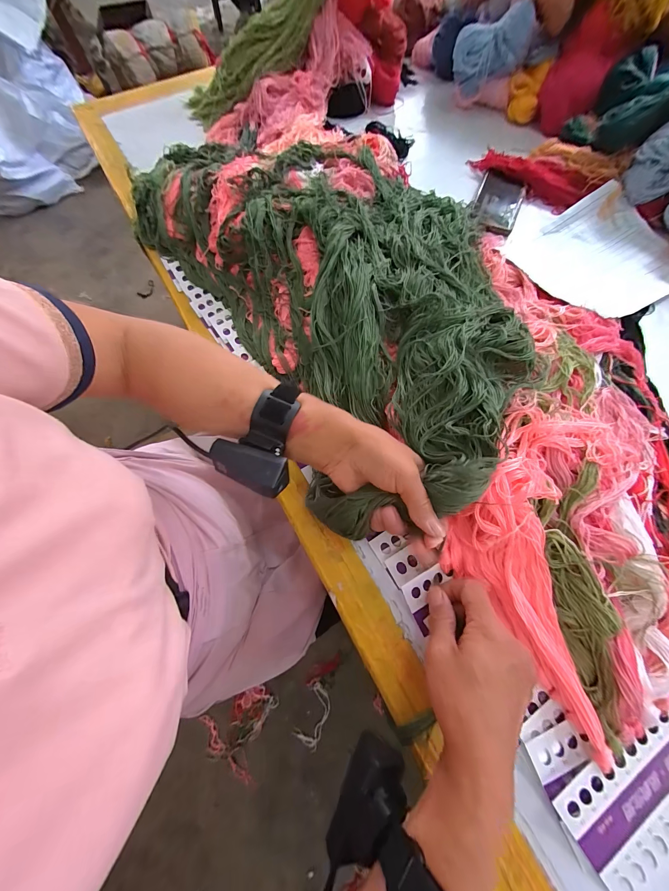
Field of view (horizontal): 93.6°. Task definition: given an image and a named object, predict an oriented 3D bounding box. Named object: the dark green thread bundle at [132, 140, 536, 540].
[{"bbox_3d":[-0.005,-0.229,0.410,0.346,0.094,0.643,-31,70,-11],"label":"dark green thread bundle"}]

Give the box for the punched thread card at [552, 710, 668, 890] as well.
[{"bbox_3d":[0.266,0.271,0.253,0.170,0.006,0.084,-31,80,-11],"label":"punched thread card"}]

